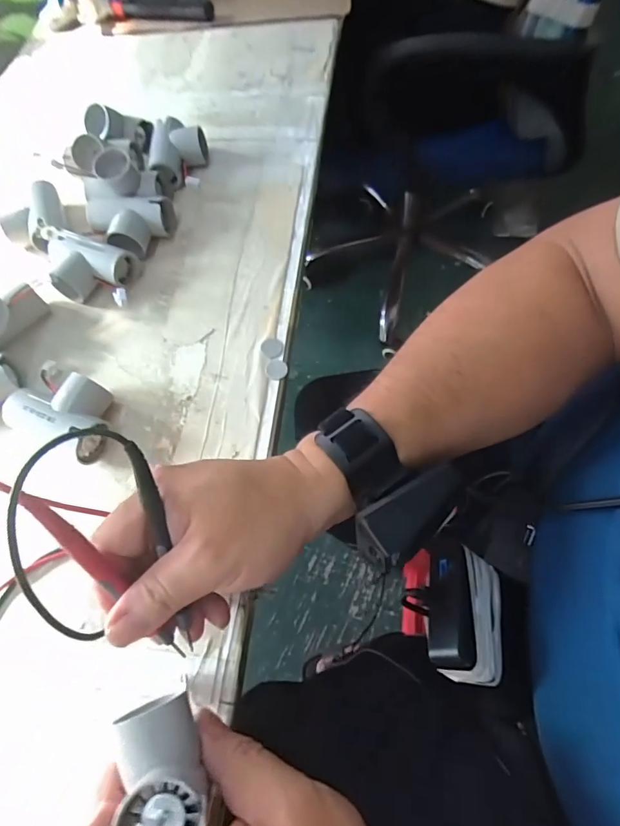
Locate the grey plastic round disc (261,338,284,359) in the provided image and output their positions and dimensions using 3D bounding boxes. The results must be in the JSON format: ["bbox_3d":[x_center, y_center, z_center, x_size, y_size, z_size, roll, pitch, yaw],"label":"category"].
[{"bbox_3d":[-0.031,-0.053,0.377,0.018,0.004,0.020,-3,63,5],"label":"grey plastic round disc"}]

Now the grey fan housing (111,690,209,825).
[{"bbox_3d":[-0.063,0.155,0.195,0.031,0.026,0.058,-14,64,-5],"label":"grey fan housing"}]

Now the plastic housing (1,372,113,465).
[{"bbox_3d":[-0.190,-0.002,0.349,0.084,0.035,0.053,22,66,12],"label":"plastic housing"}]

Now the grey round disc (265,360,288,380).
[{"bbox_3d":[-0.027,-0.035,0.367,0.017,0.004,0.018,-9,63,2],"label":"grey round disc"}]

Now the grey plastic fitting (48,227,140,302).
[{"bbox_3d":[-0.204,-0.133,0.417,0.080,0.028,0.057,17,65,10],"label":"grey plastic fitting"}]

